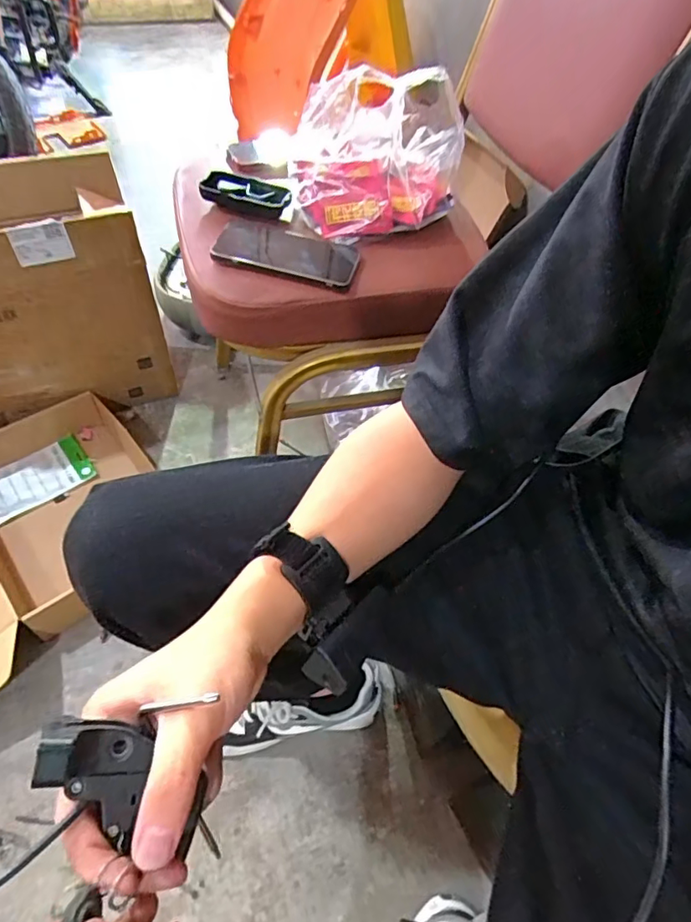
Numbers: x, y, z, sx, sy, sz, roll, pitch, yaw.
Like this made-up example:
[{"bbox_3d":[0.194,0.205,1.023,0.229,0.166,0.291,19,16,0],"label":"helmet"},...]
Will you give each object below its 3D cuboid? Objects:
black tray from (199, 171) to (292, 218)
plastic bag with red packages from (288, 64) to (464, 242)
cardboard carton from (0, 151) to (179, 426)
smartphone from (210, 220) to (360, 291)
[{"bbox_3d":[-0.125,-0.341,0.690,0.108,0.026,0.056,10,53,3],"label":"black tray"},{"bbox_3d":[0.043,-0.386,0.671,0.199,0.135,0.166,-9,54,-11],"label":"plastic bag with red packages"},{"bbox_3d":[-0.549,-0.275,0.943,0.384,0.379,0.239,-24,59,-21],"label":"cardboard carton"},{"bbox_3d":[-0.068,-0.246,0.640,0.164,0.013,0.091,11,53,4],"label":"smartphone"}]

